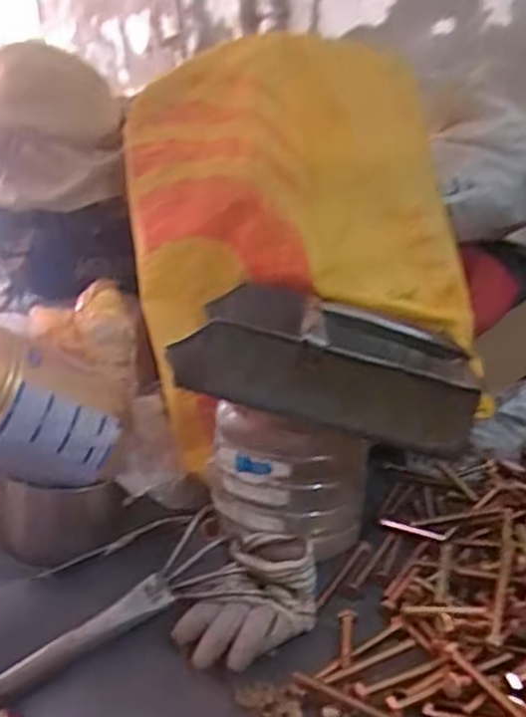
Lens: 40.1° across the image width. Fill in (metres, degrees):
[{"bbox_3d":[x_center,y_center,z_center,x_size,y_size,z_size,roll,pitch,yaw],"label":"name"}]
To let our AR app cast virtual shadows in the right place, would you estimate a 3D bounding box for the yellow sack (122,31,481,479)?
[{"bbox_3d":[0.039,-0.165,0.919,0.395,0.428,0.220,-7,20,-10],"label":"yellow sack"}]

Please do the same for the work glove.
[{"bbox_3d":[-0.011,0.217,0.648,0.100,0.045,0.147,6,21,26],"label":"work glove"}]

